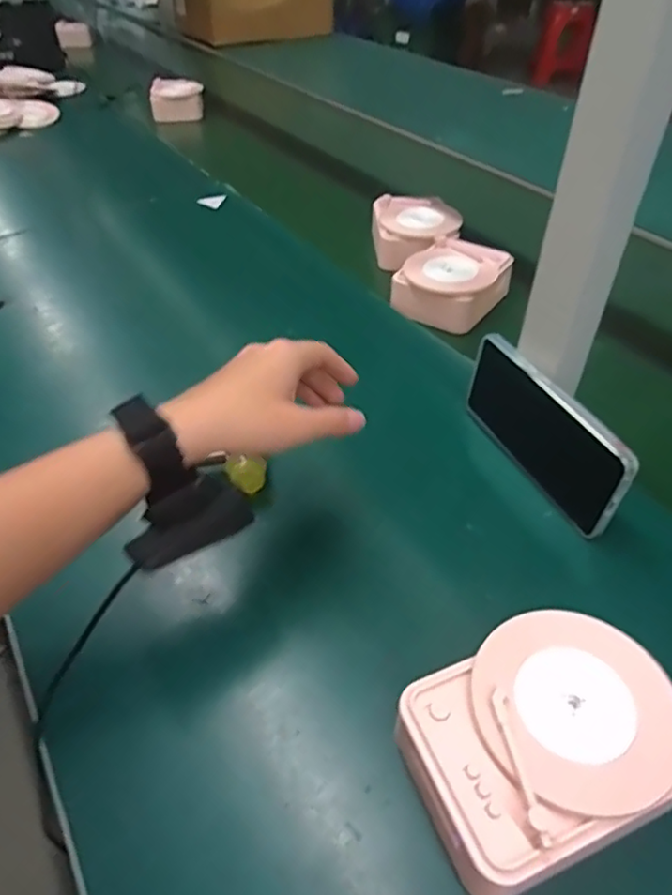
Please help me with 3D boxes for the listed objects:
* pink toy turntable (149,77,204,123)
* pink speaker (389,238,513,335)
[{"bbox_3d":[-0.327,-0.713,1.254,0.107,0.059,0.085,-11,44,-11],"label":"pink toy turntable"},{"bbox_3d":[0.134,-0.185,0.687,0.103,0.047,0.125,28,50,27],"label":"pink speaker"}]

